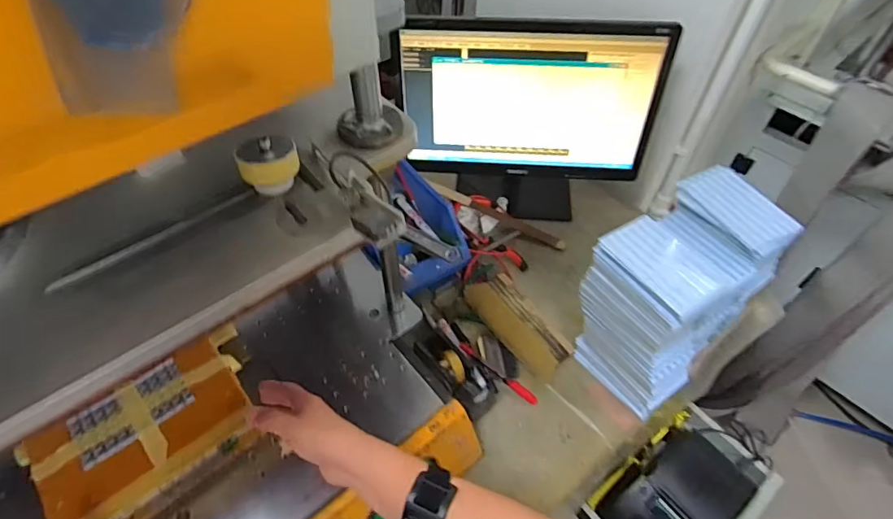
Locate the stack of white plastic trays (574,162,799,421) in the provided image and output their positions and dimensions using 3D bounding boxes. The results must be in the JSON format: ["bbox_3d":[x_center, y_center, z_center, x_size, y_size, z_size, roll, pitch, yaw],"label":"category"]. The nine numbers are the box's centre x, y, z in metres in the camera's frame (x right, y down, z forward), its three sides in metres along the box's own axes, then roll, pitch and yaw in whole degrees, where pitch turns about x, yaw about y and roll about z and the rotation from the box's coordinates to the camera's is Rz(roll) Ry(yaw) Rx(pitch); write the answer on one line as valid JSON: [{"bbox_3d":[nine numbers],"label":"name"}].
[{"bbox_3d":[0.335,0.045,0.701,0.257,0.231,0.169,-31,58,-23],"label":"stack of white plastic trays"}]

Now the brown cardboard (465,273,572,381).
[{"bbox_3d":[0.119,0.102,0.789,0.094,0.033,0.195,-33,59,-24],"label":"brown cardboard"}]

